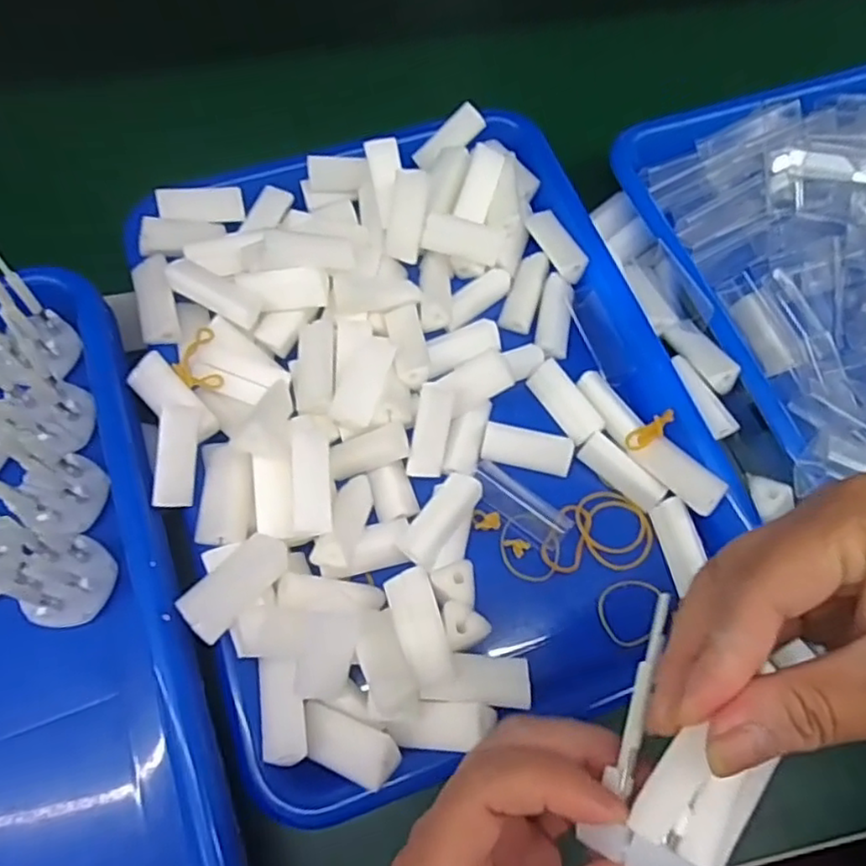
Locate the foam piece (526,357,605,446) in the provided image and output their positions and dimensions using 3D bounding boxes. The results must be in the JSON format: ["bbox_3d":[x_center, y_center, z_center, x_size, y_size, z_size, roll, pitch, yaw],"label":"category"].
[{"bbox_3d":[0.070,-0.016,0.345,0.017,0.013,0.045,-32,71,-14],"label":"foam piece"}]

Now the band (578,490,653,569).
[{"bbox_3d":[0.090,0.048,0.326,0.034,0.004,0.039,-15,68,-8],"label":"band"}]

